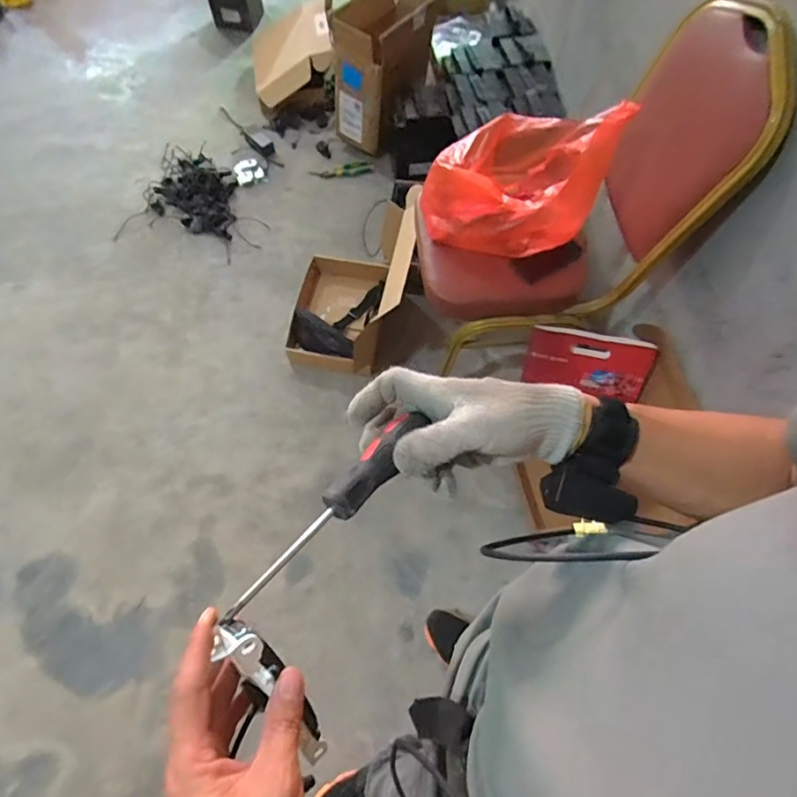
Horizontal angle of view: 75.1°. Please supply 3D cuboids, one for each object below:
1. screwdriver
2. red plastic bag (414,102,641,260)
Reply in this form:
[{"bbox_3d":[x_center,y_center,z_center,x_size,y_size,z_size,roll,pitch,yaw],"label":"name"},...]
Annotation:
[{"bbox_3d":[-0.046,0.078,0.371,0.027,0.026,0.190,38,68,15],"label":"screwdriver"},{"bbox_3d":[0.232,-0.501,1.095,0.323,0.312,0.265,-5,65,-3],"label":"red plastic bag"}]

